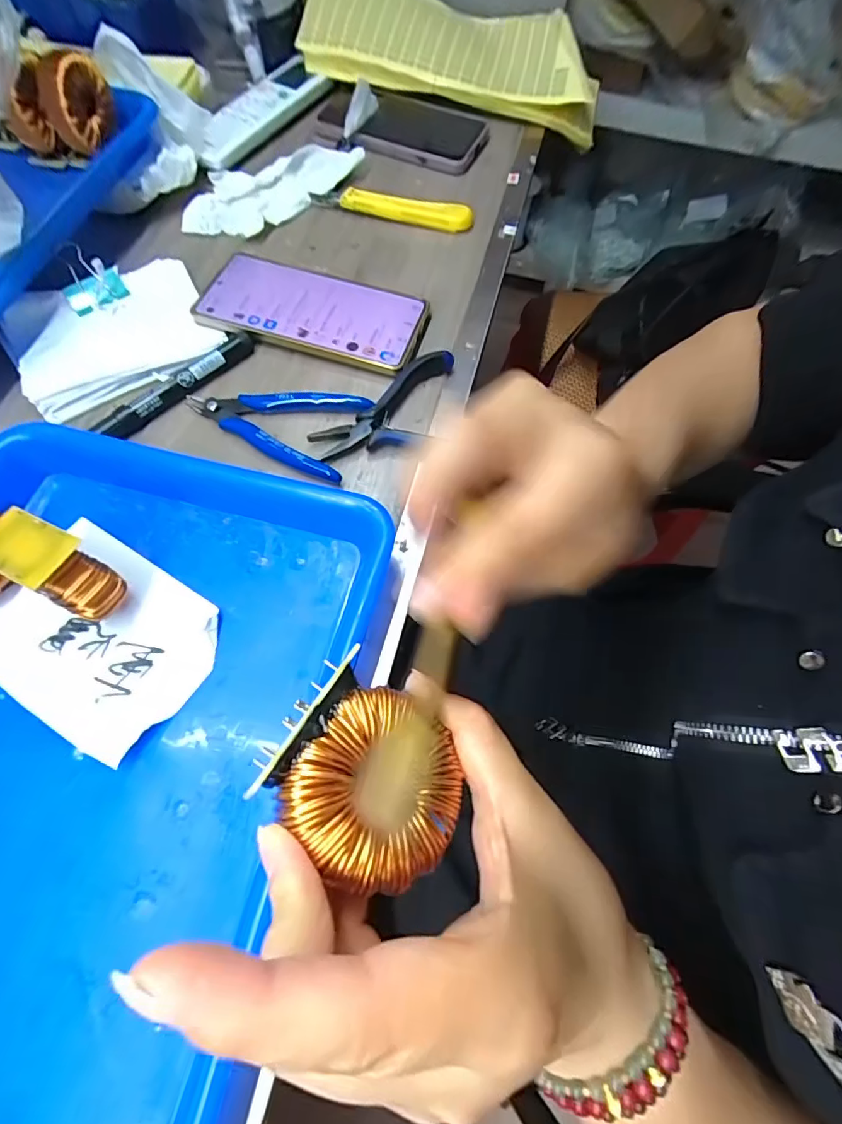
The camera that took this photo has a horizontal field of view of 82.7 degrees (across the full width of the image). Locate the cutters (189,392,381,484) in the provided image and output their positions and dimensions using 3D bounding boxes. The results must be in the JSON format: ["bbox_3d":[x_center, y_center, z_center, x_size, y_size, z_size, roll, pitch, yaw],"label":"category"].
[{"bbox_3d":[-0.100,-0.097,0.323,0.119,0.011,0.063,18,66,6],"label":"cutters"}]

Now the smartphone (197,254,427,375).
[{"bbox_3d":[-0.081,-0.189,0.360,0.163,0.012,0.075,16,66,5],"label":"smartphone"}]

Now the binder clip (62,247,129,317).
[{"bbox_3d":[-0.245,-0.209,0.351,0.043,0.028,0.031,-38,73,-17],"label":"binder clip"}]

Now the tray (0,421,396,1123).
[{"bbox_3d":[-0.181,0.093,0.233,0.273,0.036,0.337,14,66,4],"label":"tray"}]

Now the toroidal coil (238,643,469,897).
[{"bbox_3d":[-0.018,0.067,0.148,0.055,0.025,0.050,36,54,-4],"label":"toroidal coil"}]

